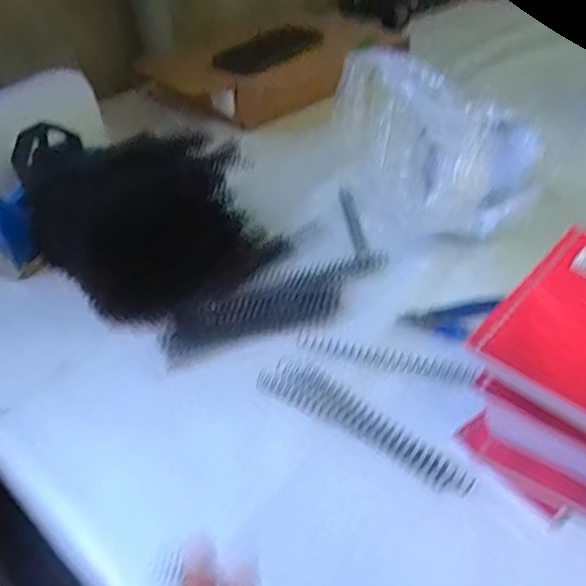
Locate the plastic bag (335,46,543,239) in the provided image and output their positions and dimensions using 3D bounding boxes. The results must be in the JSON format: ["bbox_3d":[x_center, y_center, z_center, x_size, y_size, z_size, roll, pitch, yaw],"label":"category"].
[{"bbox_3d":[0.138,-0.144,0.579,0.195,0.148,0.090,28,51,32],"label":"plastic bag"}]

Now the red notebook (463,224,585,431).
[{"bbox_3d":[0.166,0.014,0.333,0.081,0.012,0.121,34,61,27],"label":"red notebook"}]

